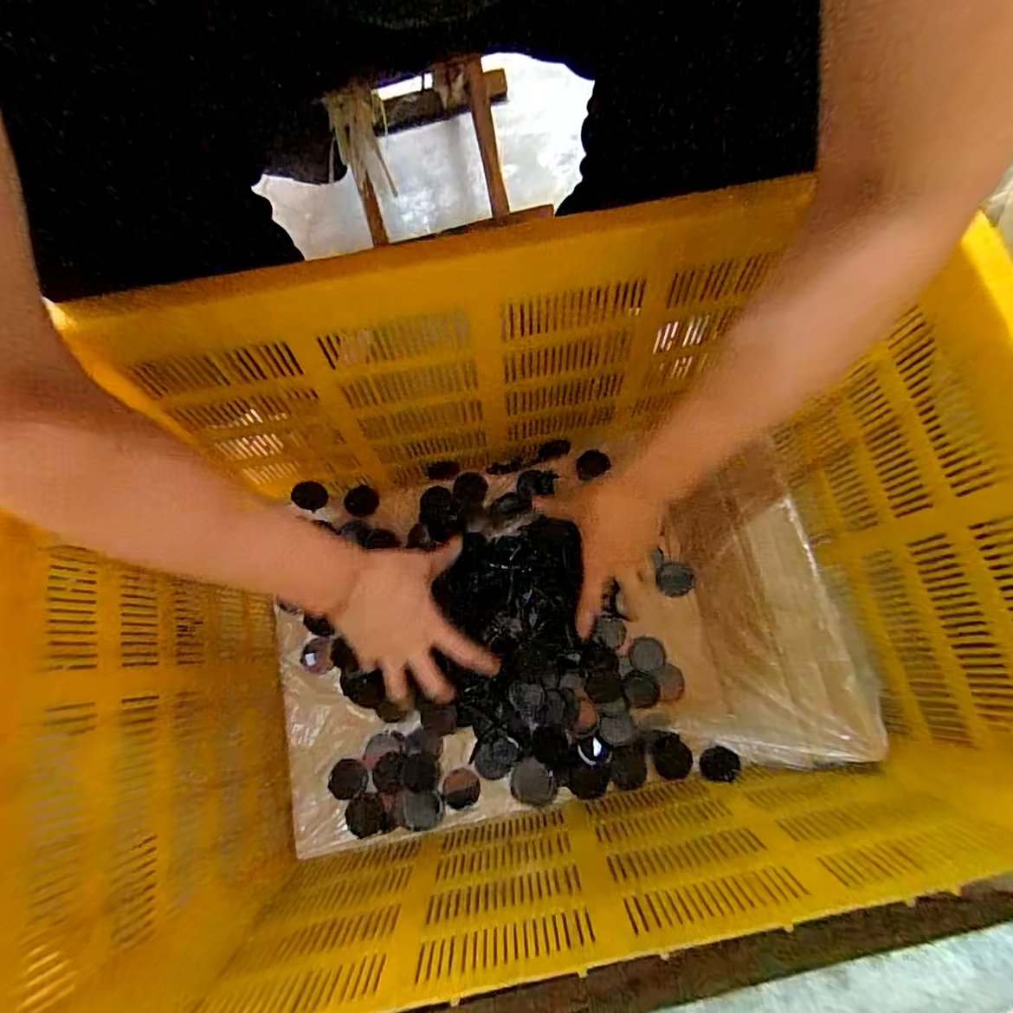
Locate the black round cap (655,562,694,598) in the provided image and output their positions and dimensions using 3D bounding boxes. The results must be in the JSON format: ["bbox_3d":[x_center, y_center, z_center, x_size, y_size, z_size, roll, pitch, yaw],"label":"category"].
[{"bbox_3d":[0.175,0.076,0.527,0.031,0.006,0.033,-7,77,35],"label":"black round cap"}]

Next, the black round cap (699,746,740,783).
[{"bbox_3d":[0.194,0.235,0.470,0.034,0.007,0.029,-15,48,36],"label":"black round cap"}]

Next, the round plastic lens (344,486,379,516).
[{"bbox_3d":[-0.152,-0.005,0.543,0.033,0.006,0.032,-32,100,-6],"label":"round plastic lens"}]

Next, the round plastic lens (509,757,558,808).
[{"bbox_3d":[0.024,0.258,0.478,0.044,0.006,0.038,33,77,11],"label":"round plastic lens"}]

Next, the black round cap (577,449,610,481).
[{"bbox_3d":[0.091,-0.046,0.554,0.035,0.010,0.027,-21,74,-5],"label":"black round cap"}]

